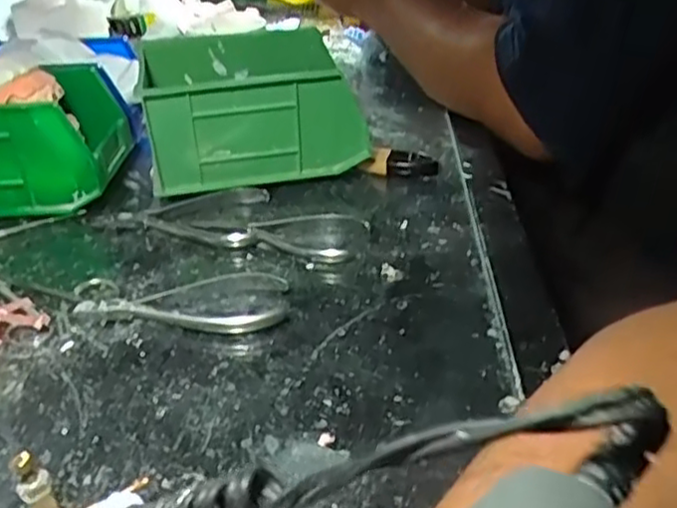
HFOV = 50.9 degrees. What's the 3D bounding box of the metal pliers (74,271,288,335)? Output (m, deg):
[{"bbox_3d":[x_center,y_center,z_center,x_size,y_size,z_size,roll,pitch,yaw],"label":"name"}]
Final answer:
[{"bbox_3d":[-0.091,0.024,0.433,0.121,0.011,0.059,5,31,11],"label":"metal pliers"}]

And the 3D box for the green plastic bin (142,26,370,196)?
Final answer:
[{"bbox_3d":[-0.067,-0.113,0.573,0.167,0.104,0.114,-6,31,-7],"label":"green plastic bin"}]

